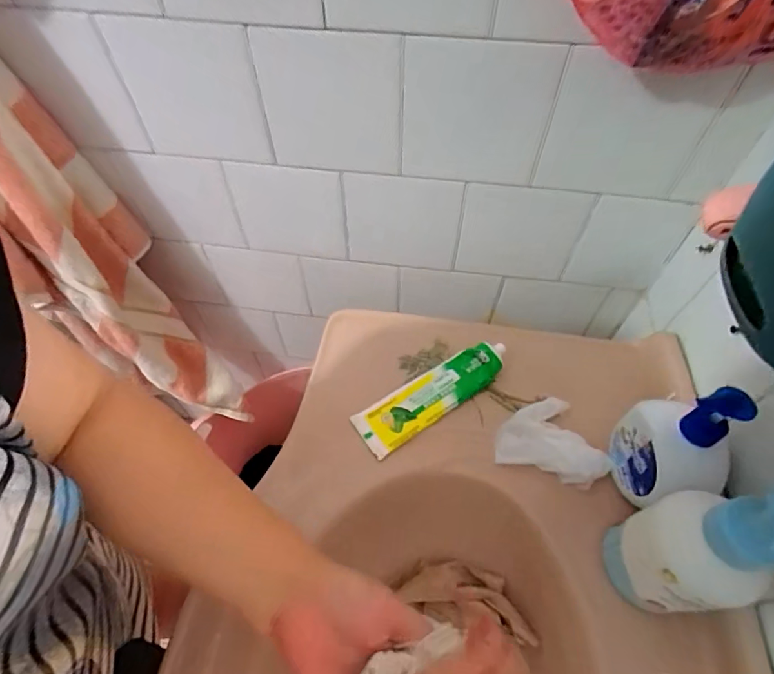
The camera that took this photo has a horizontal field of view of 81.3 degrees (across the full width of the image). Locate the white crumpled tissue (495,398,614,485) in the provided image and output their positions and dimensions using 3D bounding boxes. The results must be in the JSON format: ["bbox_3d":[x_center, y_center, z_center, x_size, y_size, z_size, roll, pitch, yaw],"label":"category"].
[{"bbox_3d":[0.175,0.121,0.489,0.099,0.031,0.096,-24,59,-15],"label":"white crumpled tissue"}]

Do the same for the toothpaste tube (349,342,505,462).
[{"bbox_3d":[0.055,0.066,0.521,0.193,0.027,0.056,-29,61,-18],"label":"toothpaste tube"}]

